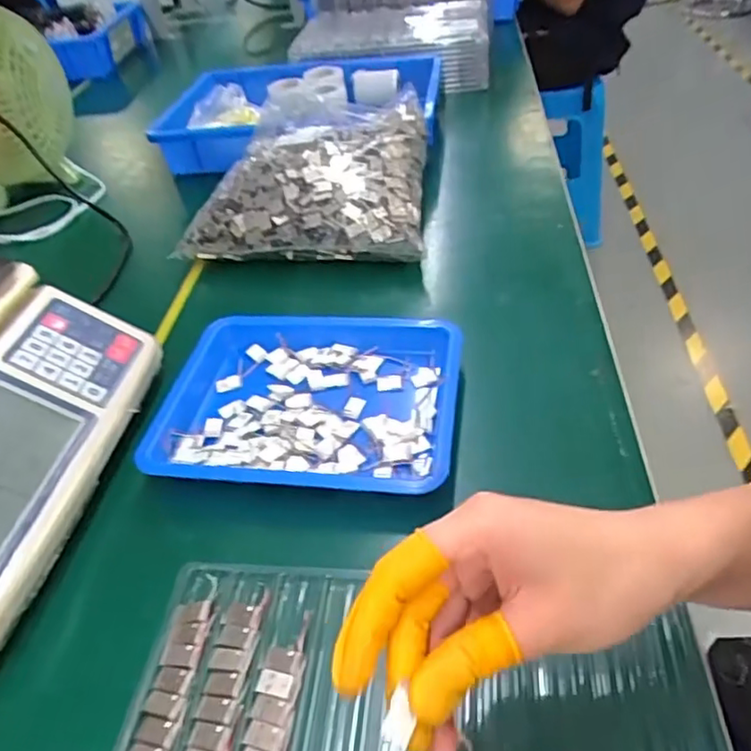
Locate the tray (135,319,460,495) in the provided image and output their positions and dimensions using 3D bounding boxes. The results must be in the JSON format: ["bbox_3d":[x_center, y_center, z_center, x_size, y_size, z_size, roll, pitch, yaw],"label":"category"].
[{"bbox_3d":[-0.055,0.018,0.471,0.227,0.029,0.167,3,44,10],"label":"tray"}]

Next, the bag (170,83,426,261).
[{"bbox_3d":[-0.061,-0.219,0.679,0.241,0.113,0.238,3,44,10],"label":"bag"}]

